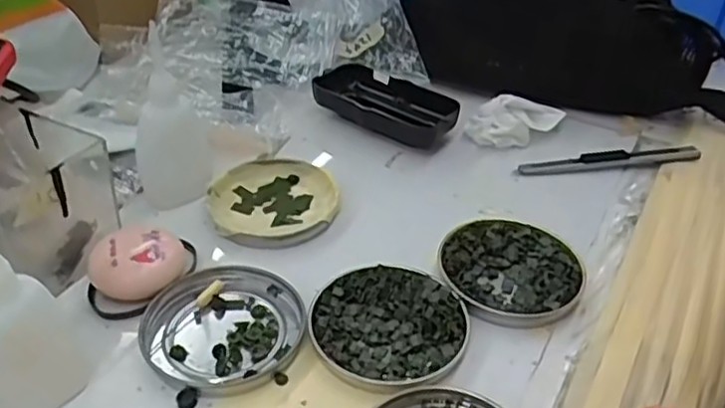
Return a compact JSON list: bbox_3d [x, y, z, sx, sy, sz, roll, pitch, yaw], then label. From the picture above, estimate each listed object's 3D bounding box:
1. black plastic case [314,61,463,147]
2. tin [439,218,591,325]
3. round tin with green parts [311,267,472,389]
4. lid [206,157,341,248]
[{"bbox_3d":[0.014,-0.073,0.511,0.110,0.024,0.055,29,45,31],"label":"black plastic case"},{"bbox_3d":[0.082,0.036,0.382,0.076,0.011,0.076,1,37,-1],"label":"tin"},{"bbox_3d":[0.013,0.061,0.346,0.077,0.009,0.075,1,37,-1],"label":"round tin with green parts"},{"bbox_3d":[-0.056,-0.003,0.430,0.078,0.011,0.080,1,37,-1],"label":"lid"}]

